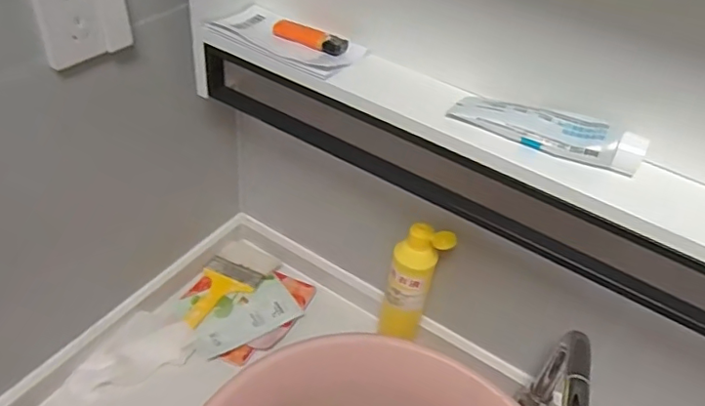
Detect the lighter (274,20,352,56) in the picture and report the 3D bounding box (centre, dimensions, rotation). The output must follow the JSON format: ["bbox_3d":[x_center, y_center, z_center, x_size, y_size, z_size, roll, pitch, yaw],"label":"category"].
[{"bbox_3d":[-0.047,-0.177,0.599,0.085,0.014,0.029,25,44,18],"label":"lighter"}]

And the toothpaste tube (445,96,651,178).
[{"bbox_3d":[0.168,-0.067,0.491,0.162,0.029,0.041,27,45,20],"label":"toothpaste tube"}]

